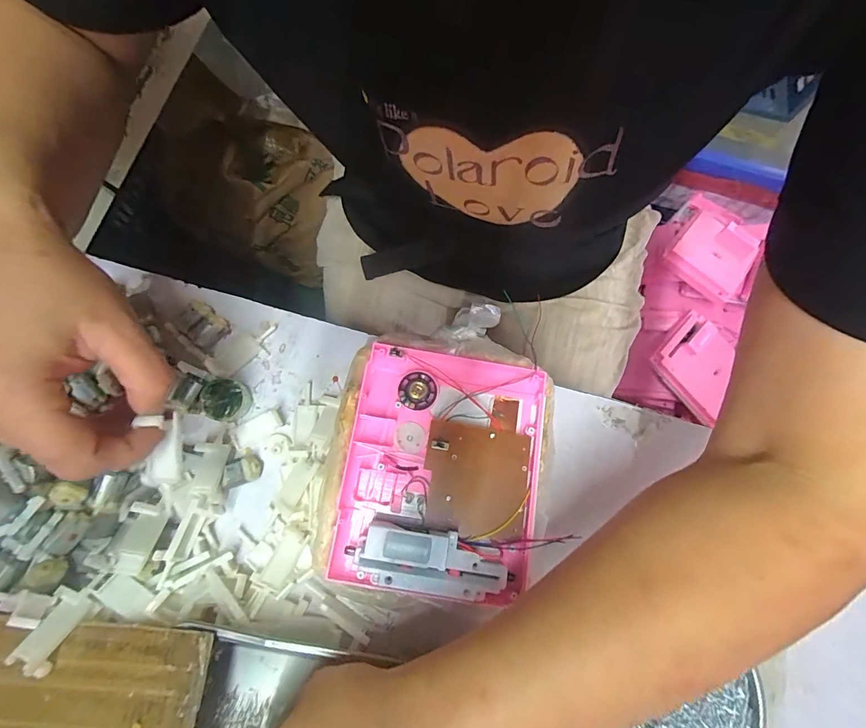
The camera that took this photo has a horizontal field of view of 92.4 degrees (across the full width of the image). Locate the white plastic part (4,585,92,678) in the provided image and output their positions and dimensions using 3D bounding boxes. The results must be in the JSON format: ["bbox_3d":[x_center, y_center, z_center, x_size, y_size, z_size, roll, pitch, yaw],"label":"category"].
[{"bbox_3d":[-0.232,0.161,0.252,0.020,0.009,0.043,16,57,4],"label":"white plastic part"}]

